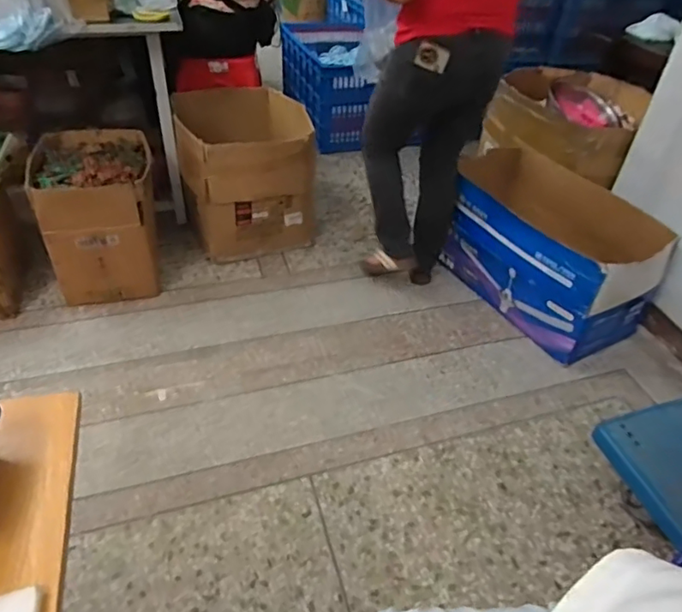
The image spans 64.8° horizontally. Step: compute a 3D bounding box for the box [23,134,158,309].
[{"bbox_3d":[-0.760,-0.283,1.739,0.334,0.429,0.371,-9,42,-17],"label":"box"}]

